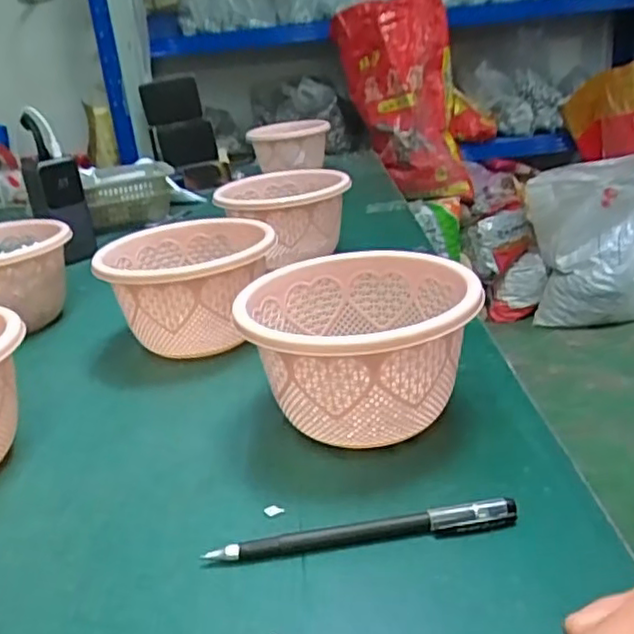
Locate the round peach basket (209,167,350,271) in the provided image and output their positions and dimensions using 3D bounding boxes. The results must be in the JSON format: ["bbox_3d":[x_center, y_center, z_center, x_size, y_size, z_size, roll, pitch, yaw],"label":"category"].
[{"bbox_3d":[-0.039,-0.103,0.736,0.137,0.094,0.150,-4,22,2],"label":"round peach basket"}]

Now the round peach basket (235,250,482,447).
[{"bbox_3d":[0.027,0.024,0.417,0.136,0.090,0.141,-4,22,2],"label":"round peach basket"}]

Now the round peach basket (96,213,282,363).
[{"bbox_3d":[-0.104,-0.020,0.558,0.135,0.090,0.133,-4,22,2],"label":"round peach basket"}]

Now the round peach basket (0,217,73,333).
[{"bbox_3d":[-0.306,-0.036,0.644,0.137,0.085,0.139,-12,23,-16],"label":"round peach basket"}]

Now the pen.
[{"bbox_3d":[0.023,0.105,0.327,0.150,0.011,0.010,-6,22,-3],"label":"pen"}]

